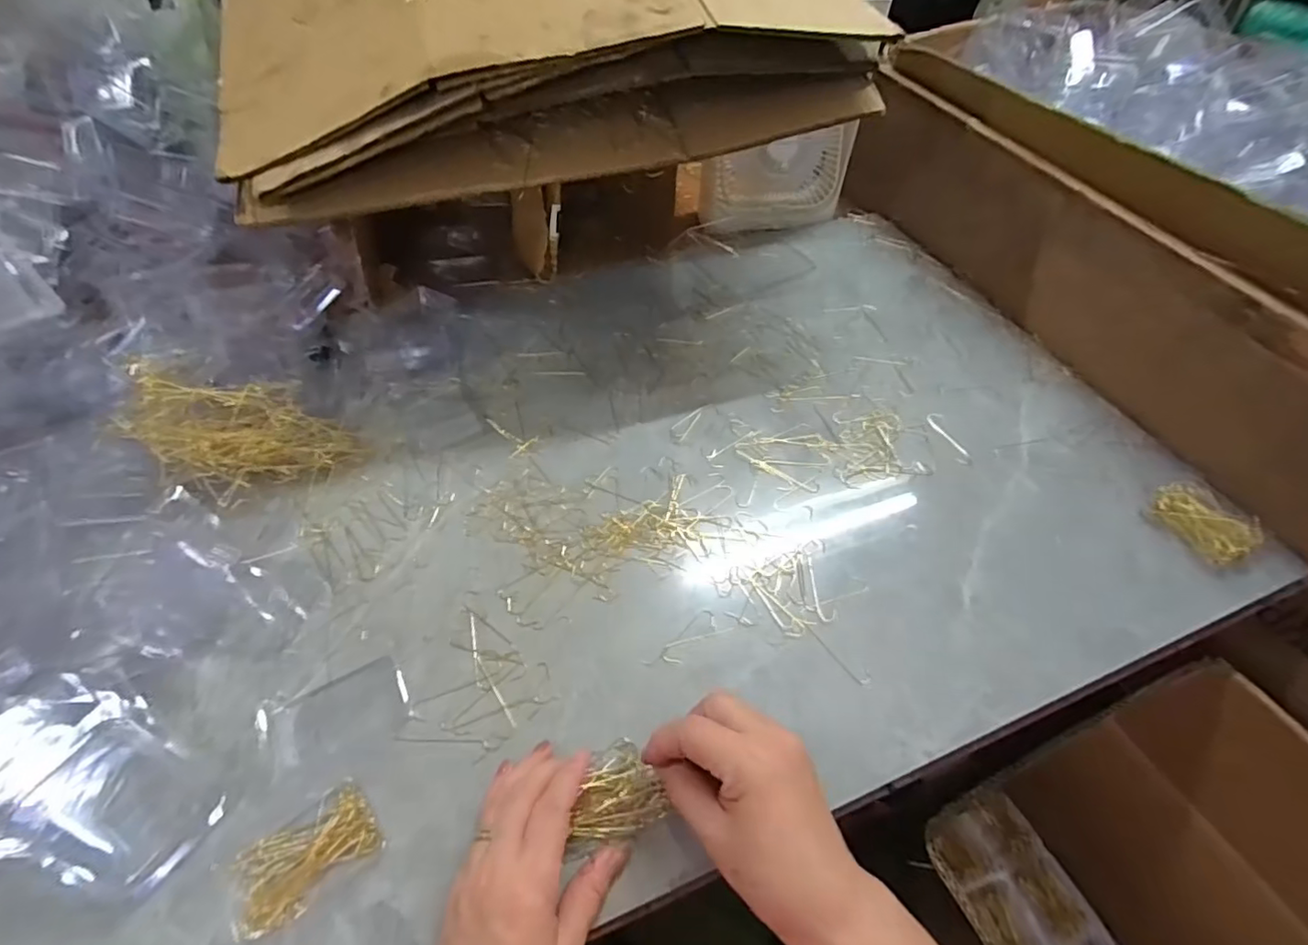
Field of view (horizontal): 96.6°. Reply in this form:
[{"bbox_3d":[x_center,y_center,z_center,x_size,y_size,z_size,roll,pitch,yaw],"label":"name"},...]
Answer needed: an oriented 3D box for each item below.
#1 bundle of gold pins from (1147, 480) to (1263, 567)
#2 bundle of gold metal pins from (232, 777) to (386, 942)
[{"bbox_3d":[0.452,0.038,0.480,0.047,0.028,0.072,-27,57,-21],"label":"bundle of gold pins"},{"bbox_3d":[-0.196,0.213,0.325,0.075,0.014,0.048,-32,59,-24],"label":"bundle of gold metal pins"}]

